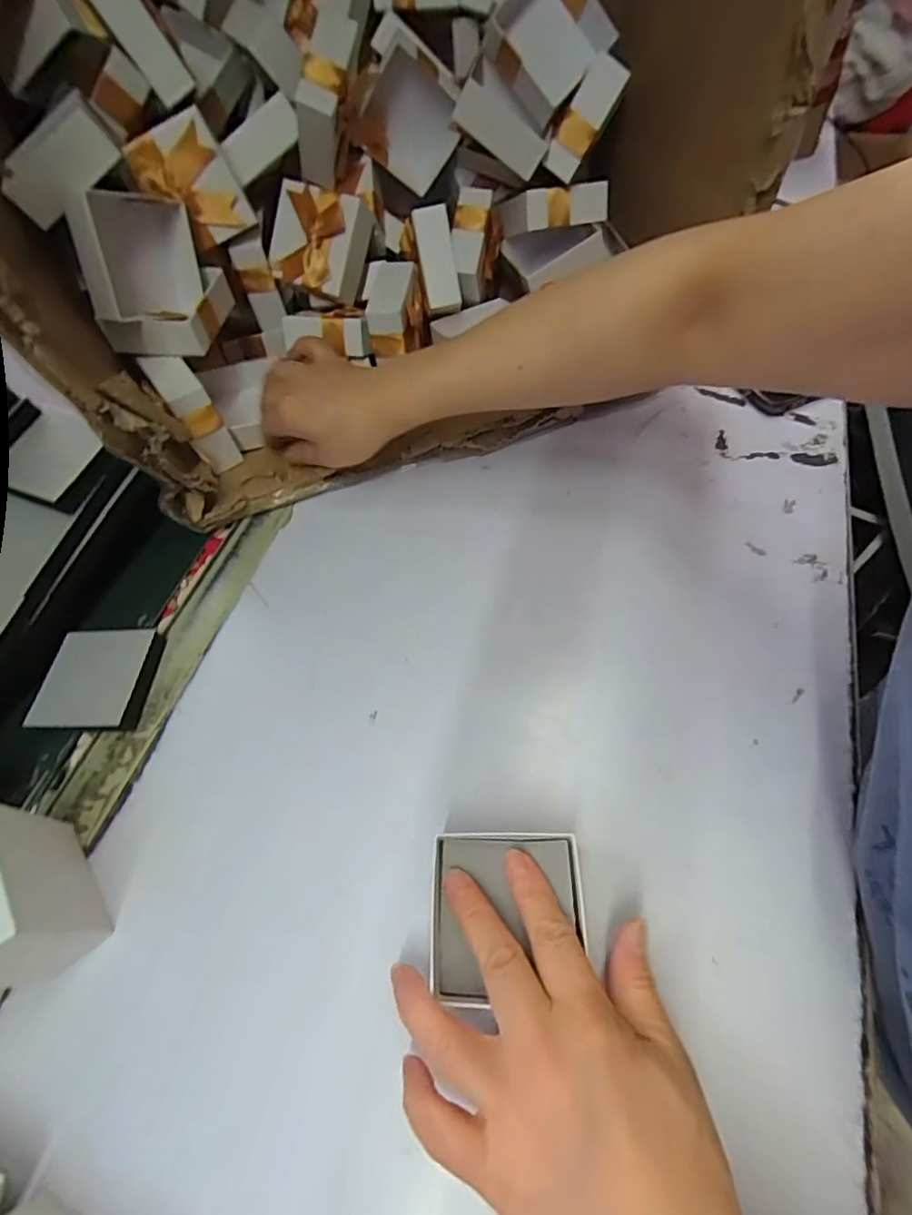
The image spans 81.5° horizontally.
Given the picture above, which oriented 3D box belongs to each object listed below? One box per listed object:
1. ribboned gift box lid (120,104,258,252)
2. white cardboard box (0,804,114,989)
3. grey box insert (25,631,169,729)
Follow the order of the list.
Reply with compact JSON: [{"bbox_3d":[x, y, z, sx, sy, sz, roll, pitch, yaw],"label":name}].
[{"bbox_3d":[-0.186,-0.297,0.373,0.058,0.067,0.017,-21,43,10],"label":"ribboned gift box lid"},{"bbox_3d":[-0.208,0.135,0.250,0.036,0.073,0.071,-36,62,-16],"label":"white cardboard box"},{"bbox_3d":[-0.227,0.045,0.335,0.061,0.014,0.066,0,59,5],"label":"grey box insert"}]

